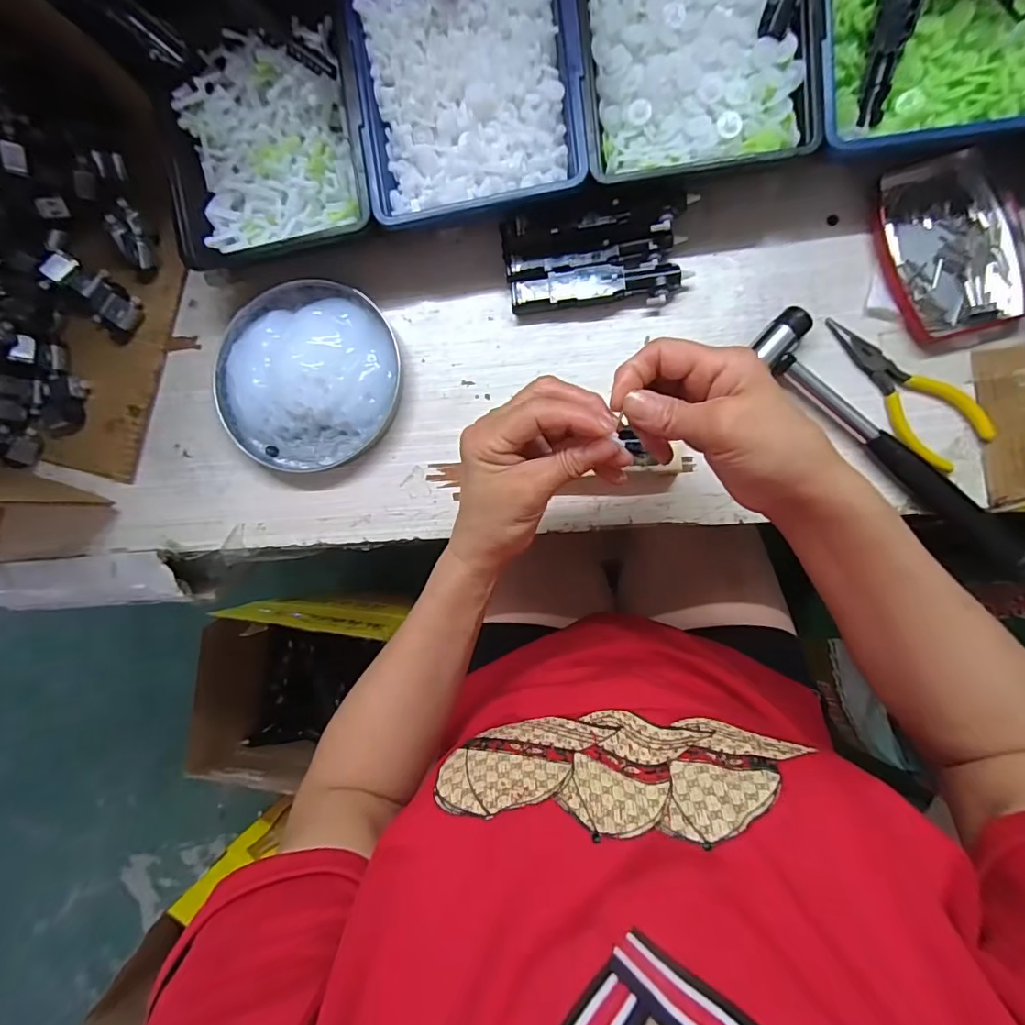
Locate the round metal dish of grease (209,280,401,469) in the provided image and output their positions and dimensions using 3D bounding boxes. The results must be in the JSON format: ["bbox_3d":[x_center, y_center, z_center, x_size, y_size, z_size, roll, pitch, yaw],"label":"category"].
[{"bbox_3d":[-0.159,-0.107,0.392,0.140,0.030,0.142,0,88,6],"label":"round metal dish of grease"}]

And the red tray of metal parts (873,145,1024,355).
[{"bbox_3d":[0.299,-0.180,0.356,0.086,0.017,0.133,-12,87,5],"label":"red tray of metal parts"}]

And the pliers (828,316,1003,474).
[{"bbox_3d":[0.266,-0.085,0.356,0.126,0.008,0.046,44,92,6],"label":"pliers"}]

